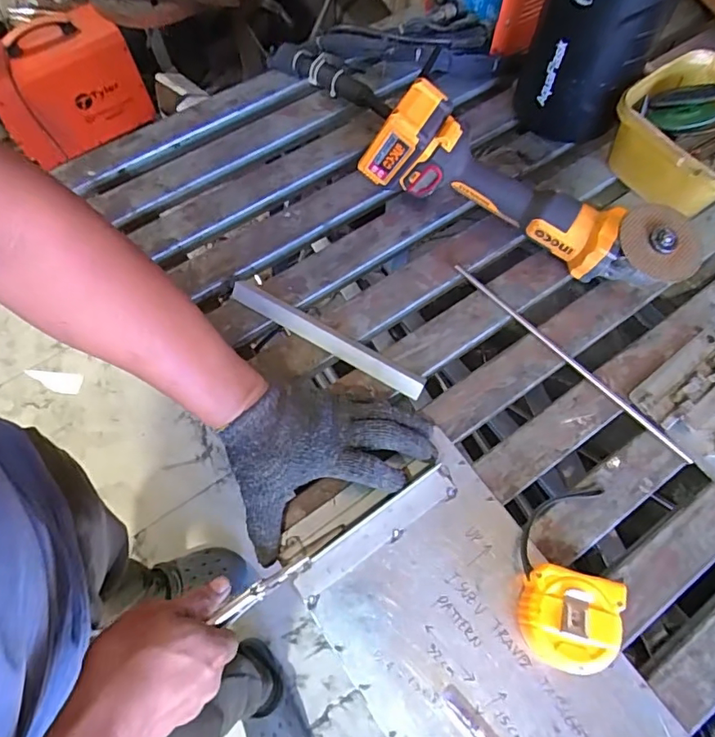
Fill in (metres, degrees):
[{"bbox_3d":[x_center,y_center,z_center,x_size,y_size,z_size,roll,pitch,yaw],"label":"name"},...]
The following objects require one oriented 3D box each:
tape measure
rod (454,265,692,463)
[{"bbox_3d":[0.179,0.214,0.433,0.078,0.042,0.076,14,68,7],"label":"tape measure"},{"bbox_3d":[0.224,-0.013,0.547,0.011,0.005,0.306,-40,72,-14],"label":"rod"}]

